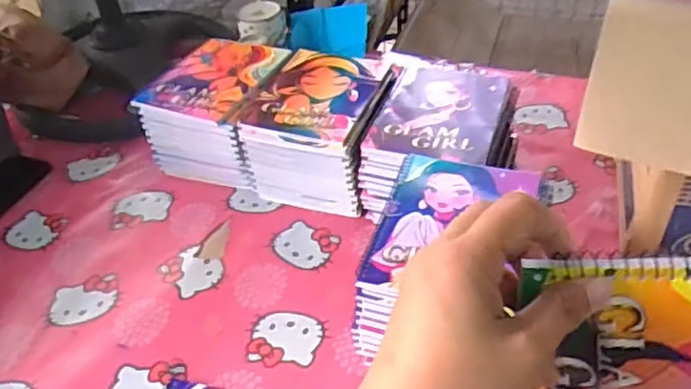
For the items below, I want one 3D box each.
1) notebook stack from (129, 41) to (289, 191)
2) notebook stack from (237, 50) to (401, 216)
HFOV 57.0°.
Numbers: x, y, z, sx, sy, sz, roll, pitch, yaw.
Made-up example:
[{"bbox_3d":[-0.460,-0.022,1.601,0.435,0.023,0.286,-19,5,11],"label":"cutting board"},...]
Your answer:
[{"bbox_3d":[-0.185,-0.128,0.966,0.169,0.126,0.205,9,43,16],"label":"notebook stack"},{"bbox_3d":[-0.032,-0.093,0.900,0.171,0.120,0.198,10,43,17],"label":"notebook stack"}]

